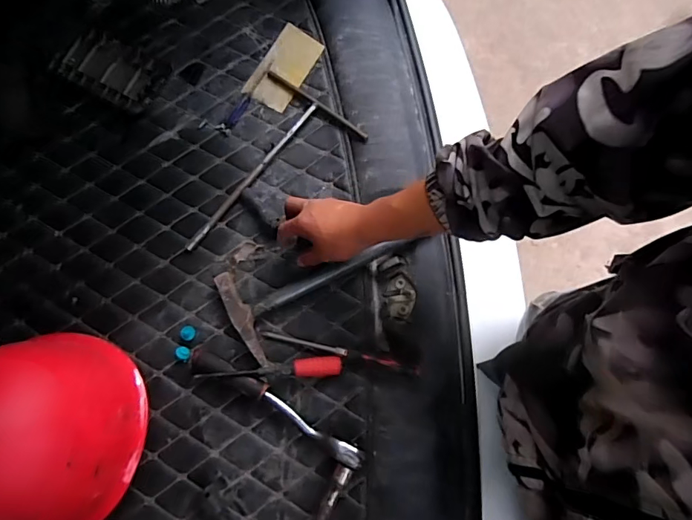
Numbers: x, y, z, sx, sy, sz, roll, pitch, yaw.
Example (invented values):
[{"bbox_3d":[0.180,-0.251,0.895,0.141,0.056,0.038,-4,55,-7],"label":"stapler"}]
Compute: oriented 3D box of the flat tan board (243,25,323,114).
[{"bbox_3d":[-0.093,-0.296,0.704,0.074,0.008,0.138,27,75,6],"label":"flat tan board"}]

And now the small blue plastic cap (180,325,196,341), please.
[{"bbox_3d":[-0.207,0.096,0.605,0.020,0.009,0.020,0,74,-1],"label":"small blue plastic cap"}]

